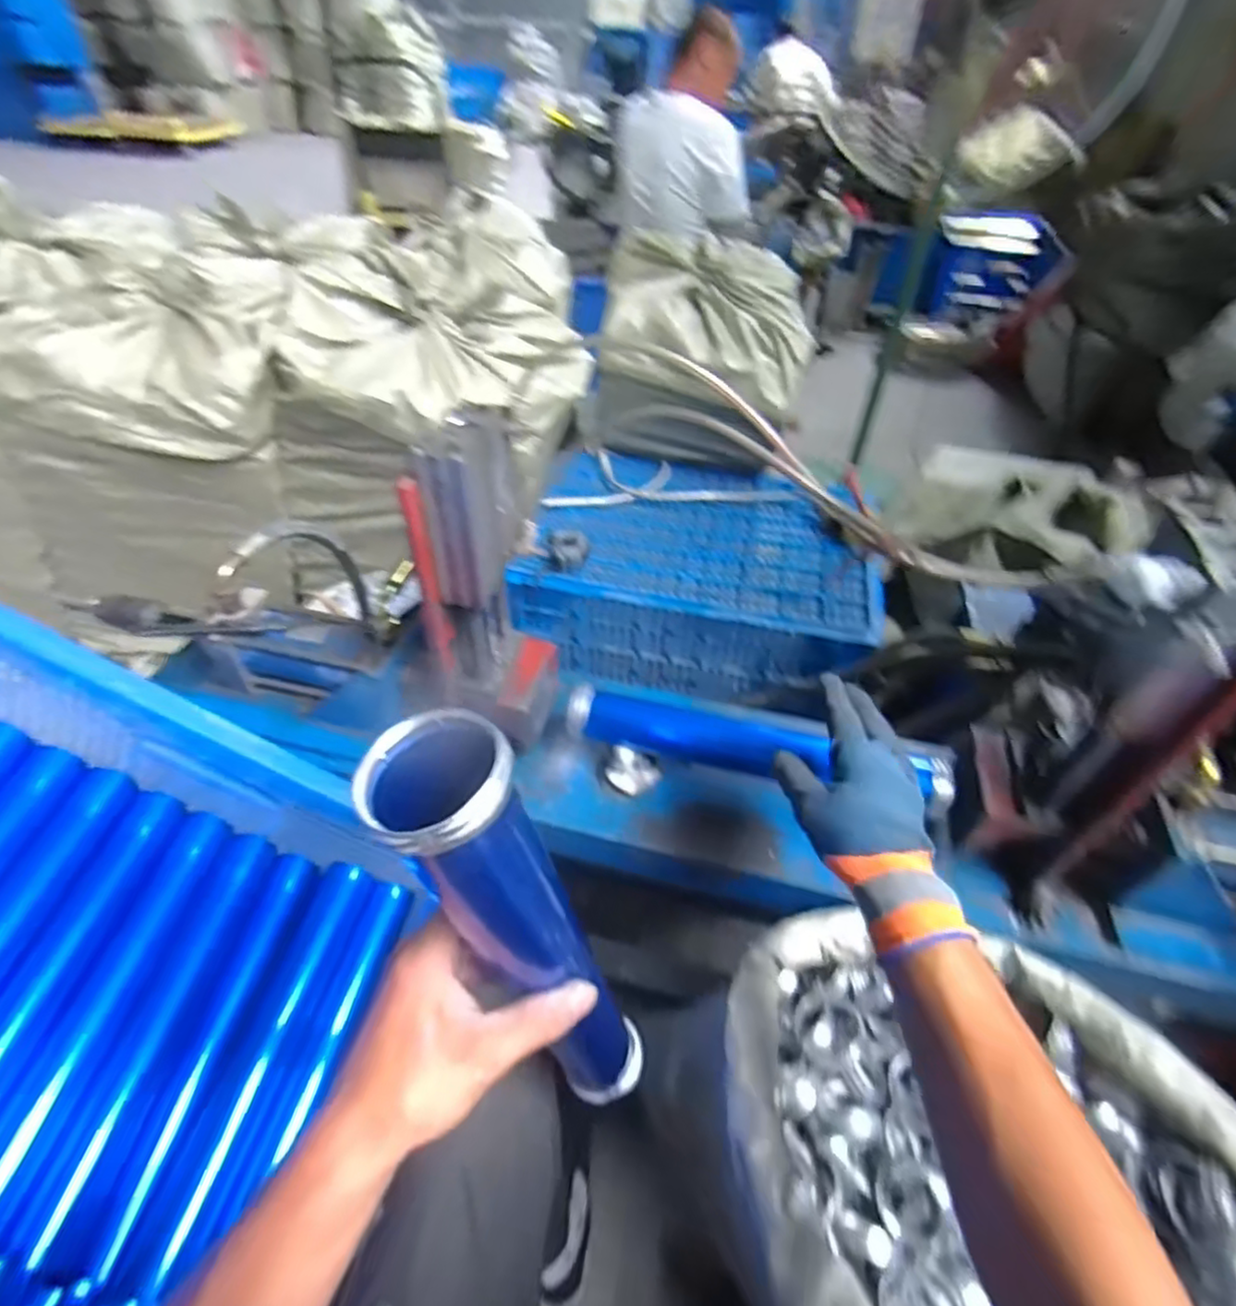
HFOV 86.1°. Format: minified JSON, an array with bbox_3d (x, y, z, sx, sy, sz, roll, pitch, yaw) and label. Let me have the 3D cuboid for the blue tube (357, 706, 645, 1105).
[{"bbox_3d":[-0.040,0.172,0.369,0.058,0.371,0.053,24,53,32],"label":"blue tube"}]

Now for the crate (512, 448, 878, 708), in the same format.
[{"bbox_3d":[0.146,-0.147,1.277,0.620,0.200,0.435,7,45,6],"label":"crate"}]

